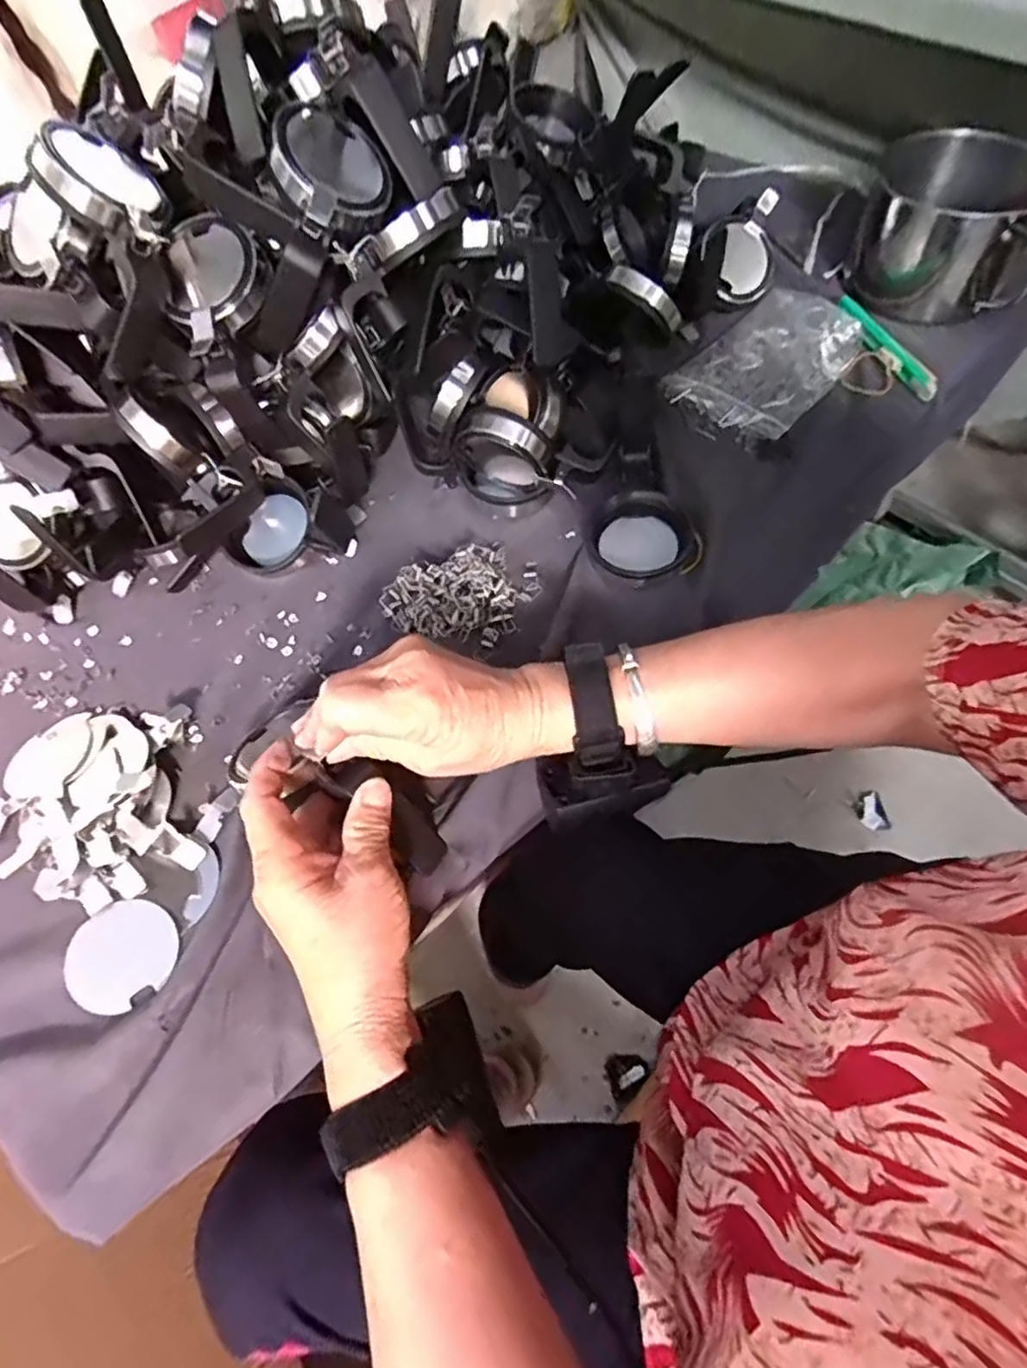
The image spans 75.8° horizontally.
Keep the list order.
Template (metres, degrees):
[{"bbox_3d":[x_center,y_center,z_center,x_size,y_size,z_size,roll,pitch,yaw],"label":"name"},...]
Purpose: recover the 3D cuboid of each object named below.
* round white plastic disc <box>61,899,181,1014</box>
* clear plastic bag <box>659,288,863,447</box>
[{"bbox_3d":[-0.211,0.146,0.355,0.053,0.004,0.054,3,64,-7],"label":"round white plastic disc"},{"bbox_3d":[0.210,-0.267,0.543,0.162,0.023,0.106,-41,66,-18],"label":"clear plastic bag"}]

